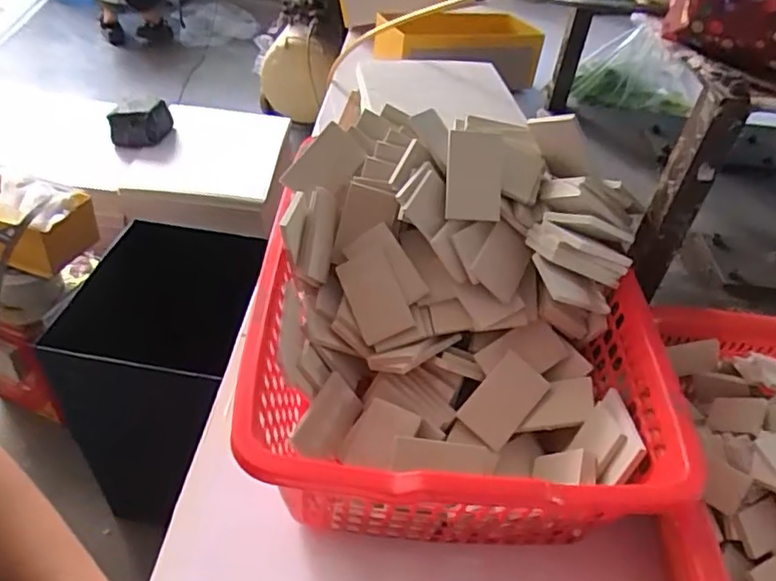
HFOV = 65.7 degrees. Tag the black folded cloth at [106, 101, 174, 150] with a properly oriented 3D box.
[{"bbox_3d":[-0.676,-0.450,1.655,0.166,0.095,0.089,-16,47,-23],"label":"black folded cloth"}]

